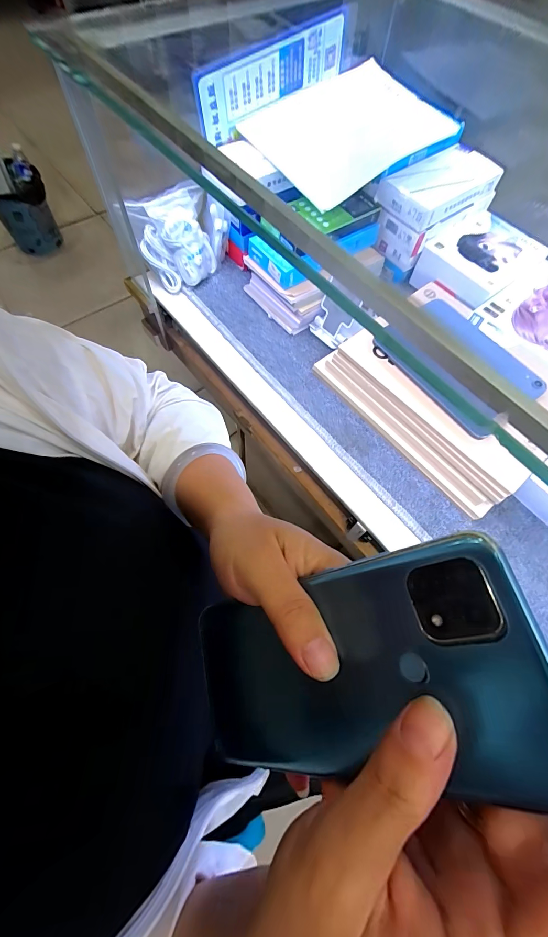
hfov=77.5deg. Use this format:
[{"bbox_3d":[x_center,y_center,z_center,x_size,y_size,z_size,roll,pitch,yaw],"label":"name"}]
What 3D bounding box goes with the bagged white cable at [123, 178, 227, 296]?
[{"bbox_3d":[-0.145,-0.389,0.576,0.142,0.117,0.083,-40,74,-18],"label":"bagged white cable"}]

